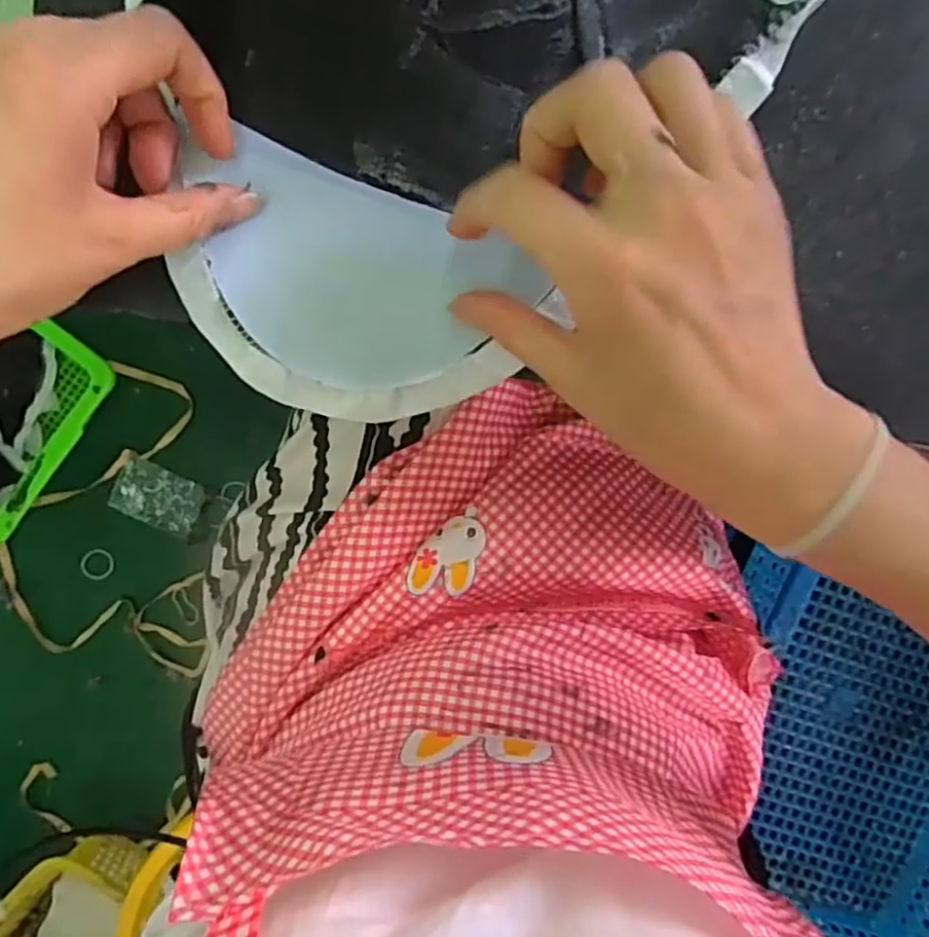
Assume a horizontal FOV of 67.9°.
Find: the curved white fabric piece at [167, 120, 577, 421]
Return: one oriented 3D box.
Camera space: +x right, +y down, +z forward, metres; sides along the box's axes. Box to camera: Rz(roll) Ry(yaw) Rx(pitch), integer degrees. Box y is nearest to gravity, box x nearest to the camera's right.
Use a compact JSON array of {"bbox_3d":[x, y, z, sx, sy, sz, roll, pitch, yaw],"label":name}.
[{"bbox_3d":[-0.042,-0.063,0.267,0.134,0.017,0.086,22,97,-6],"label":"curved white fabric piece"}]

